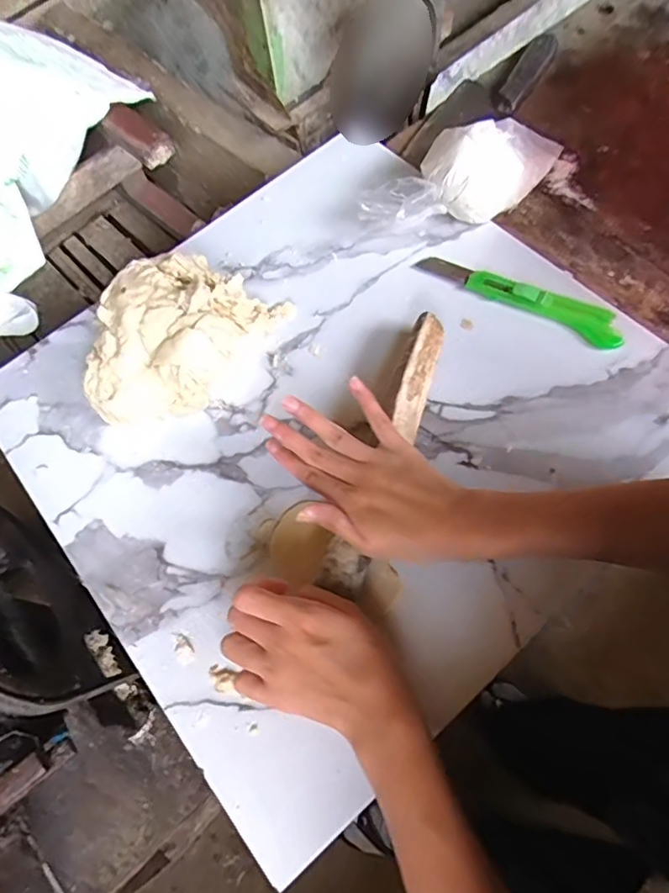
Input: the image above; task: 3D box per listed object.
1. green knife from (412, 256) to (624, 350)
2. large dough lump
[{"bbox_3d":[0.165,-0.138,0.492,0.189,0.020,0.031,30,72,14],"label":"green knife"},{"bbox_3d":[-0.143,-0.099,0.480,0.116,0.062,0.173,31,71,16],"label":"large dough lump"}]

